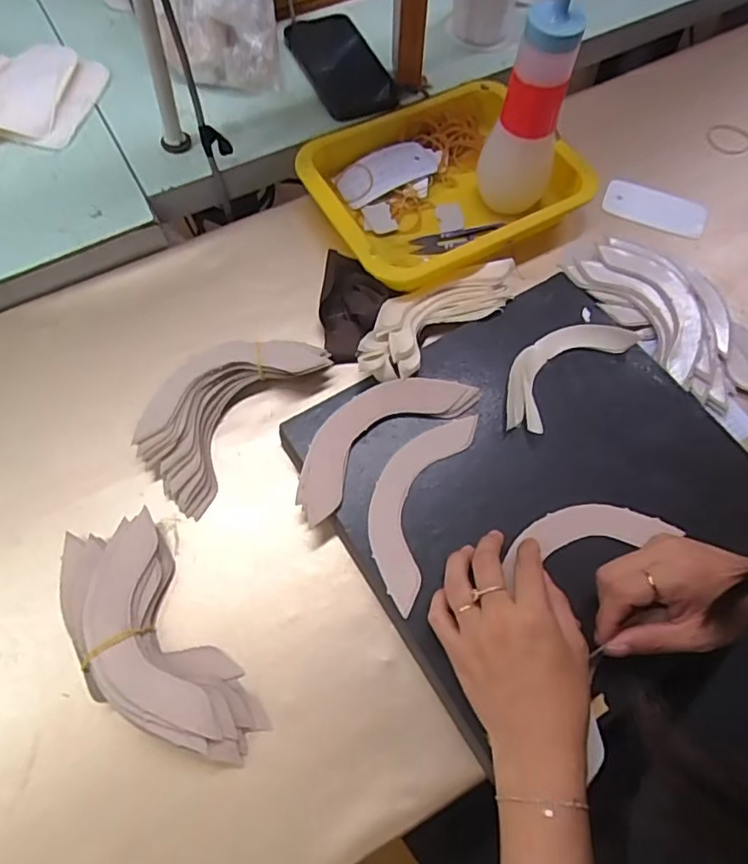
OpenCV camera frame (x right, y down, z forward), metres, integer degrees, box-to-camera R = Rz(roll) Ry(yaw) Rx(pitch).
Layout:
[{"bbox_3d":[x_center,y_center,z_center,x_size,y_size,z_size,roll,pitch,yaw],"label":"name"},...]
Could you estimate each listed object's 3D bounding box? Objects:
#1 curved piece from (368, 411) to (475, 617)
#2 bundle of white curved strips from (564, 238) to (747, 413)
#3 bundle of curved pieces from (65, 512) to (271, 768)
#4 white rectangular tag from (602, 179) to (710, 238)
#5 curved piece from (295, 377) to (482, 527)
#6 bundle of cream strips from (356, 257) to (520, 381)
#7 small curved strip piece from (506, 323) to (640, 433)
[{"bbox_3d":[0.029,0.049,0.443,0.054,0.006,0.158,20,66,8],"label":"curved piece"},{"bbox_3d":[0.281,-0.108,0.539,0.110,0.024,0.188,-28,68,-13],"label":"bundle of white curved strips"},{"bbox_3d":[-0.156,0.143,0.398,0.078,0.031,0.185,-32,69,-15],"label":"bundle of curved pieces"},{"bbox_3d":[0.294,-0.235,0.611,0.105,0.006,0.055,15,66,4],"label":"white rectangular tag"},{"bbox_3d":[-0.001,-0.003,0.464,0.168,0.008,0.062,-38,71,-17],"label":"curved piece"},{"bbox_3d":[0.055,-0.109,0.511,0.178,0.027,0.071,-38,71,-17],"label":"bundle of cream strips"},{"bbox_3d":[0.157,-0.058,0.491,0.141,0.016,0.060,-41,67,-18],"label":"small curved strip piece"}]

